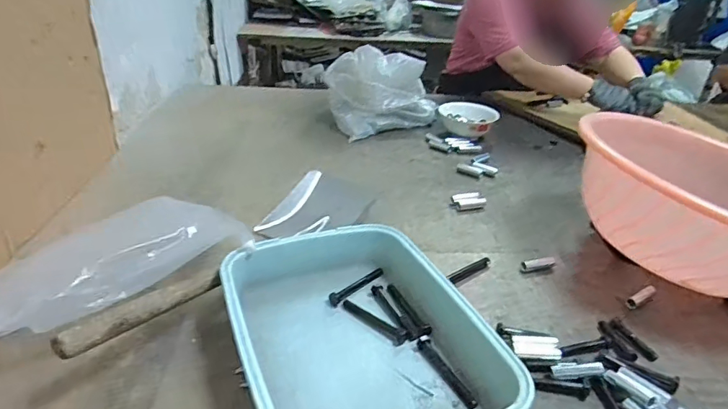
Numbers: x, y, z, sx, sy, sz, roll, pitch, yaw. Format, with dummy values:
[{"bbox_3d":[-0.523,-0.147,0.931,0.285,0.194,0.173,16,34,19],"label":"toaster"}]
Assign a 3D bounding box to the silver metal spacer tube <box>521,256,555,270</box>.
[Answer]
[{"bbox_3d":[0.251,0.083,0.680,0.063,0.010,0.016,-9,33,-23],"label":"silver metal spacer tube"}]

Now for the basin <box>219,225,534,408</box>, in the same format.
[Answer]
[{"bbox_3d":[-0.005,0.141,0.492,0.240,0.064,0.311,-8,32,-22],"label":"basin"}]

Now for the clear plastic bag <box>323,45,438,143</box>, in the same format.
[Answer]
[{"bbox_3d":[0.059,-0.273,1.124,0.270,0.159,0.140,-13,34,-29],"label":"clear plastic bag"}]

